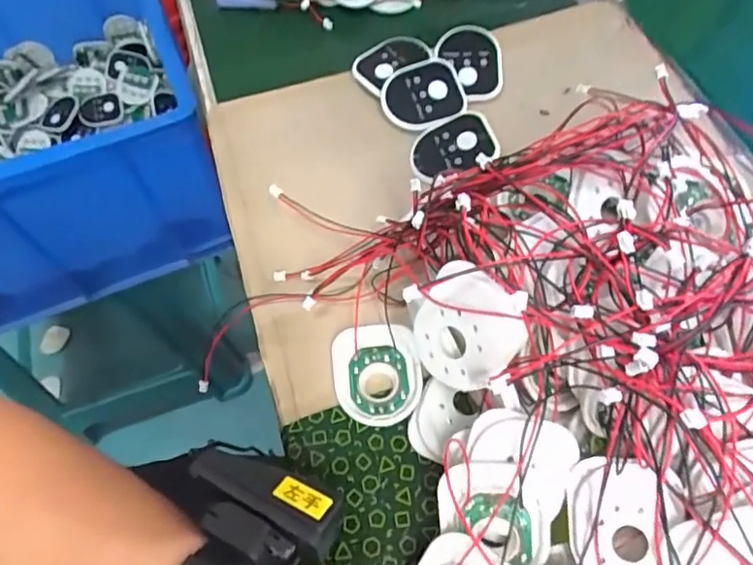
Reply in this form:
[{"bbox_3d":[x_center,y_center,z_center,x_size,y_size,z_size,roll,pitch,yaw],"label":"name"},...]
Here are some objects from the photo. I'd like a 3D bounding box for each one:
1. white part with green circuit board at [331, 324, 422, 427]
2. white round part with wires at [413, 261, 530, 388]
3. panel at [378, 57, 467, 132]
[{"bbox_3d":[0.000,0.051,0.311,0.047,0.009,0.056,-8,62,-2],"label":"white part with green circuit board"},{"bbox_3d":[0.039,0.022,0.249,0.046,0.059,0.007,44,39,21],"label":"white round part with wires"},{"bbox_3d":[0.033,-0.127,0.387,0.057,0.011,0.052,-16,76,0],"label":"panel"}]

